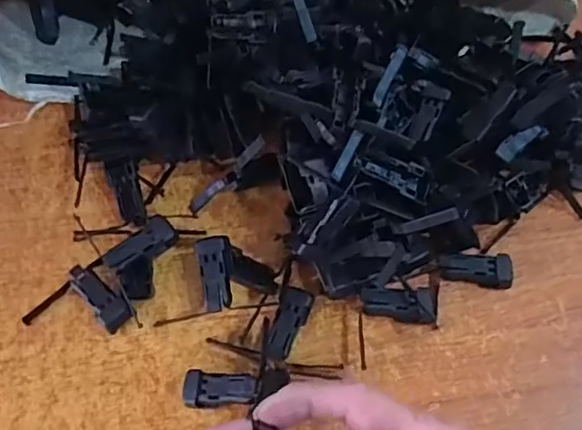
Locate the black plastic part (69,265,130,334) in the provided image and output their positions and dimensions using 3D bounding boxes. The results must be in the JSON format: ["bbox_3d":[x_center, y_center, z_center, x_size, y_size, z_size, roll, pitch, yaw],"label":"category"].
[{"bbox_3d":[-0.121,0.052,0.363,0.018,0.015,0.047,-39,70,-19],"label":"black plastic part"}]

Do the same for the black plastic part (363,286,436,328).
[{"bbox_3d":[0.069,0.058,0.361,0.047,0.019,0.023,-4,63,-3],"label":"black plastic part"}]

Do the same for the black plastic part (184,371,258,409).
[{"bbox_3d":[-0.040,0.100,0.328,0.046,0.006,0.020,-7,61,18],"label":"black plastic part"}]

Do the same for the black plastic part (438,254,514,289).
[{"bbox_3d":[0.121,0.035,0.376,0.046,0.015,0.021,10,63,4],"label":"black plastic part"}]

